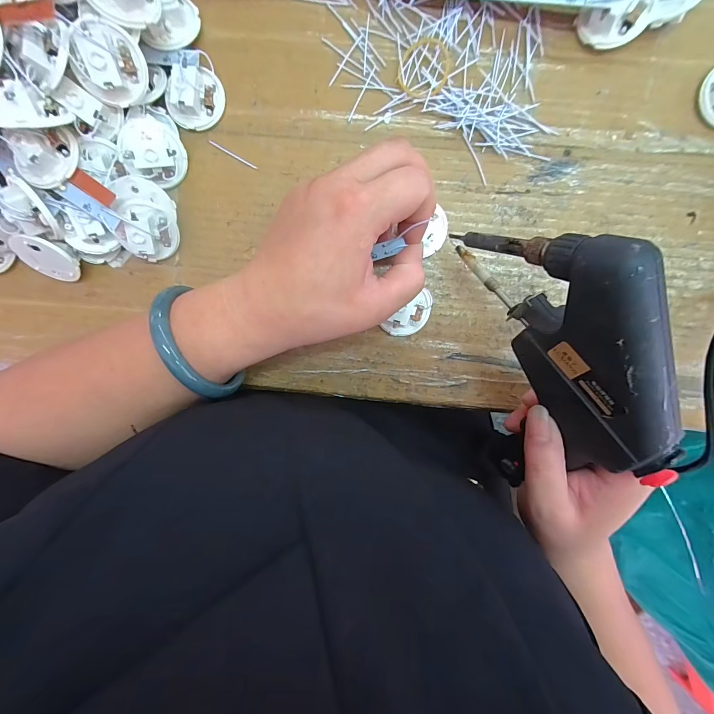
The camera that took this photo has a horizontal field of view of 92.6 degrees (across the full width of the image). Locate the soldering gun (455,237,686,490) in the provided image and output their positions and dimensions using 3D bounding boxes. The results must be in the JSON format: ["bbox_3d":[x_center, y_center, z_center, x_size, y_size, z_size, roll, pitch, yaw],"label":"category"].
[{"bbox_3d":[0.111,-0.007,0.169,0.040,0.079,0.124,-30,102,-22],"label":"soldering gun"}]

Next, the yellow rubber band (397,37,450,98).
[{"bbox_3d":[0.042,-0.182,0.214,0.031,0.004,0.036,26,100,-1],"label":"yellow rubber band"}]

